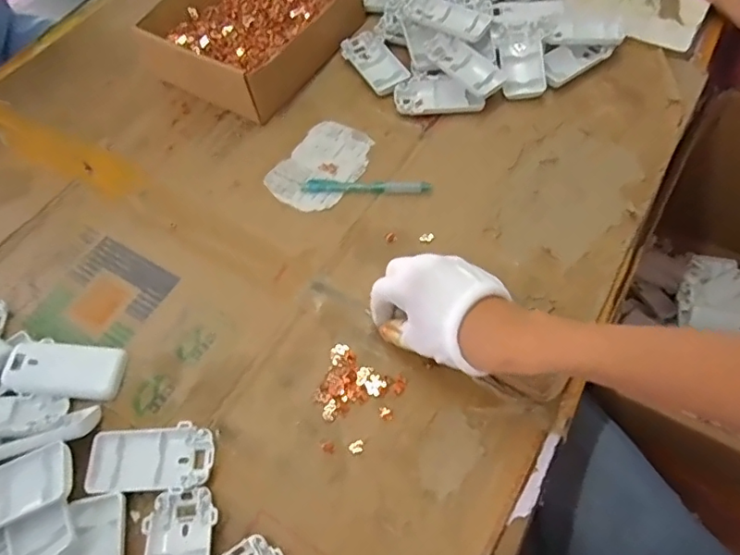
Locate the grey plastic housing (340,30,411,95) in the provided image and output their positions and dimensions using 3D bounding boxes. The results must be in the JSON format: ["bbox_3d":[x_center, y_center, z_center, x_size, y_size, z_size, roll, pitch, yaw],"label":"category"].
[{"bbox_3d":[0.005,-0.254,0.636,0.050,0.009,0.101,-25,63,-9],"label":"grey plastic housing"}]

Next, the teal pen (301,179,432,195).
[{"bbox_3d":[-0.005,-0.093,0.551,0.130,0.009,0.016,4,63,6],"label":"teal pen"}]

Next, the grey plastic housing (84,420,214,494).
[{"bbox_3d":[-0.171,0.144,0.428,0.094,0.018,0.050,-7,62,0],"label":"grey plastic housing"}]

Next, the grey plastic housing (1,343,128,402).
[{"bbox_3d":[-0.260,0.080,0.464,0.092,0.016,0.046,6,65,-7],"label":"grey plastic housing"}]

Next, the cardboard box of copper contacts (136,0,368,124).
[{"bbox_3d":[-0.139,-0.313,0.653,0.206,0.061,0.226,32,69,19],"label":"cardboard box of copper contacts"}]

